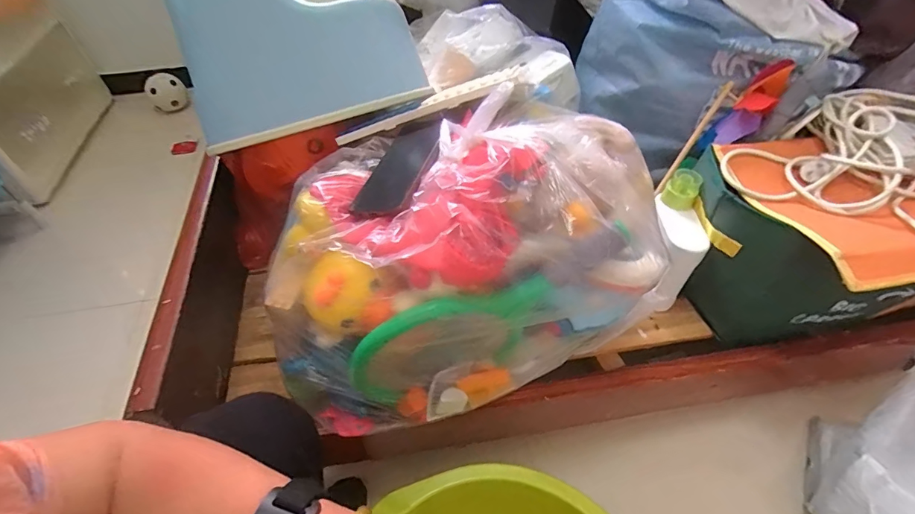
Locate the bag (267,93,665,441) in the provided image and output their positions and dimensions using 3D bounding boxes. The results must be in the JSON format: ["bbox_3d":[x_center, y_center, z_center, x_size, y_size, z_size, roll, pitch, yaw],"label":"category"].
[{"bbox_3d":[-0.001,-0.010,0.551,0.452,0.316,0.288,-15,50,-12],"label":"bag"}]

